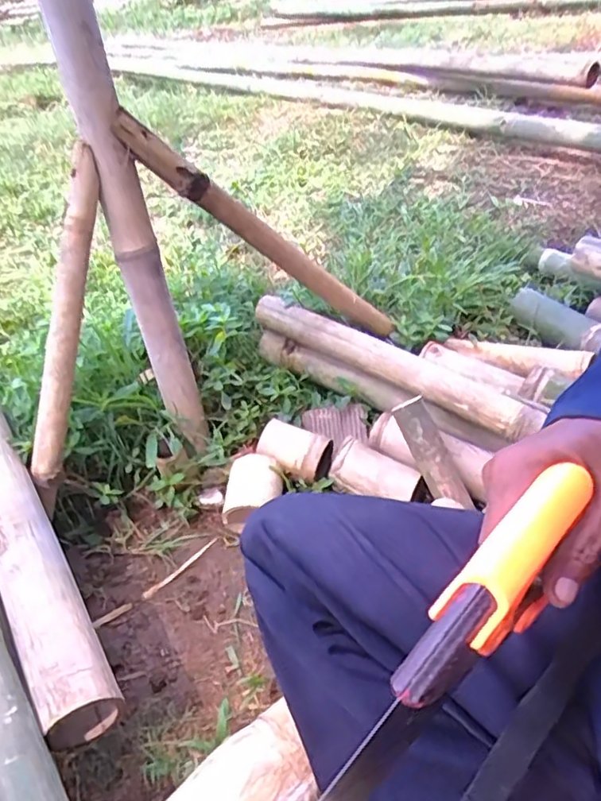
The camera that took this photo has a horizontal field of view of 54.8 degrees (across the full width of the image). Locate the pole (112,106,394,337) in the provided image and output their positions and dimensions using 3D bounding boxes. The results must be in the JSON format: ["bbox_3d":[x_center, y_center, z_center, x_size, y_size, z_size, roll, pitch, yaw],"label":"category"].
[{"bbox_3d":[-0.033,-0.228,0.860,0.557,0.045,0.056,27,10,-45],"label":"pole"}]

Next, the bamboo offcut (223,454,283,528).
[{"bbox_3d":[-0.068,0.145,0.880,0.080,0.076,0.108,5,58,12],"label":"bamboo offcut"}]

